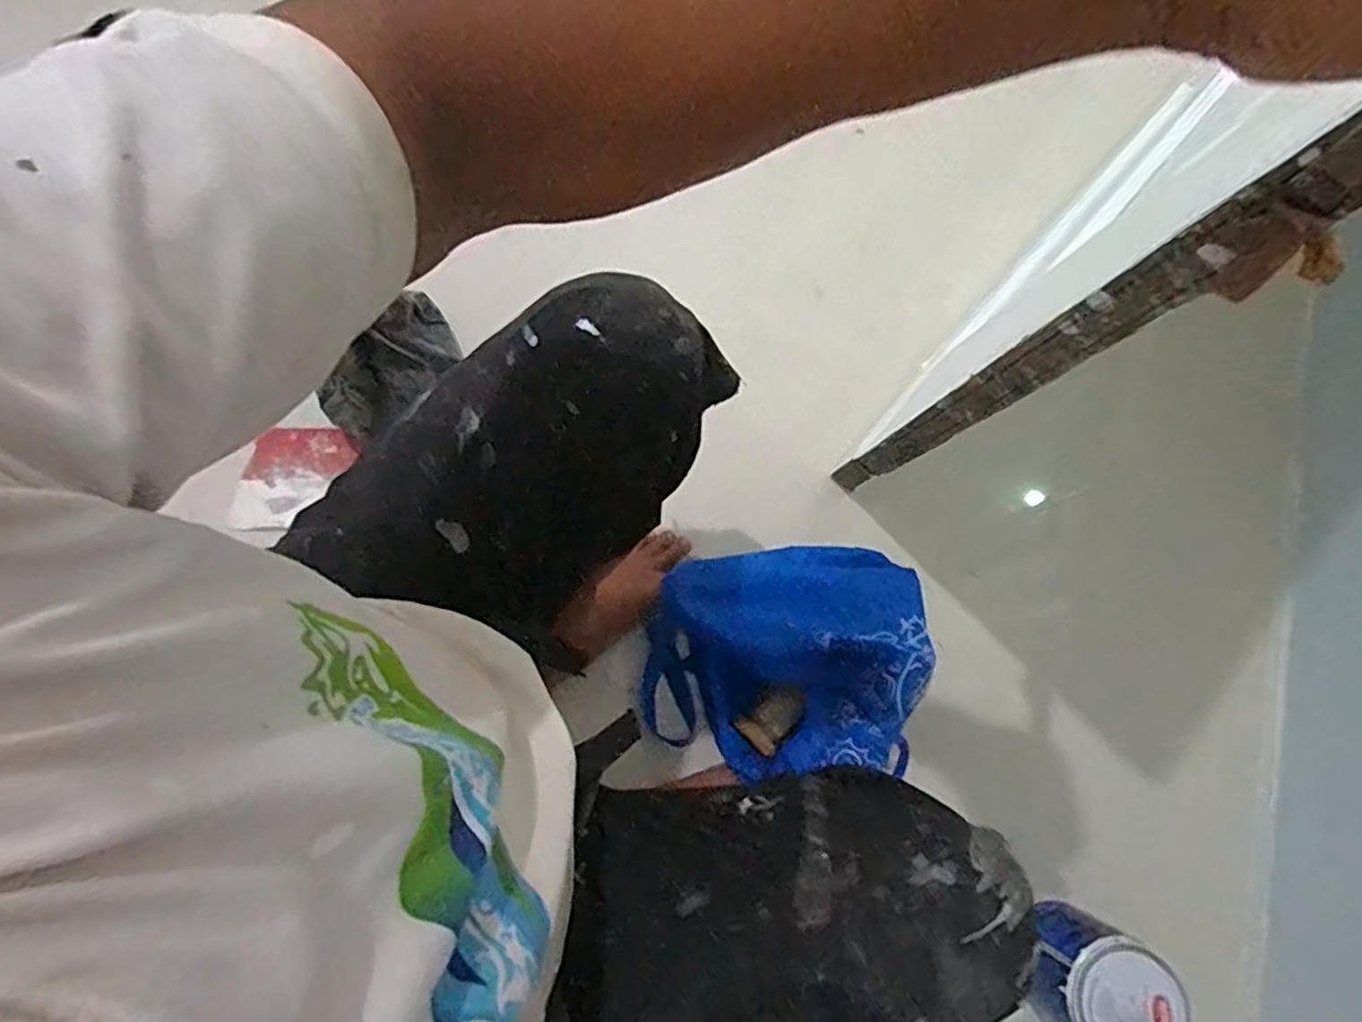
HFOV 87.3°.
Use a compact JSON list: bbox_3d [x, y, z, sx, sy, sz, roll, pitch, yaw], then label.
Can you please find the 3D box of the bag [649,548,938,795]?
[{"bbox_3d":[0.124,0.165,0.787,0.316,0.107,0.238,-1,76,-2],"label":"bag"}]

